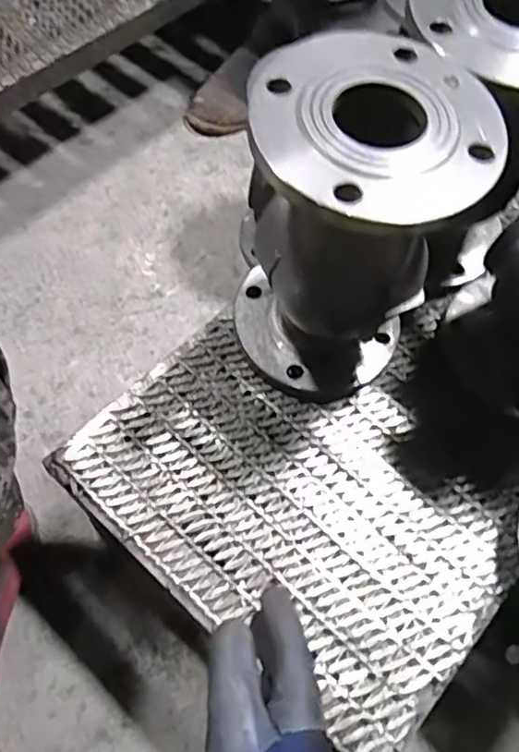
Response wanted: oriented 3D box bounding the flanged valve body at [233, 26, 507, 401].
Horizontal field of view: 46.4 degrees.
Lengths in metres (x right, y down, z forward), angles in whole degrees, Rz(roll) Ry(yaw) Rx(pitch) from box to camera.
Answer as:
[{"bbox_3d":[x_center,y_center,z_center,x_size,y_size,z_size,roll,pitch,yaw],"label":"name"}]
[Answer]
[{"bbox_3d":[0.071,-0.113,0.532,0.169,0.284,0.165,-4,64,-6],"label":"flanged valve body"}]

